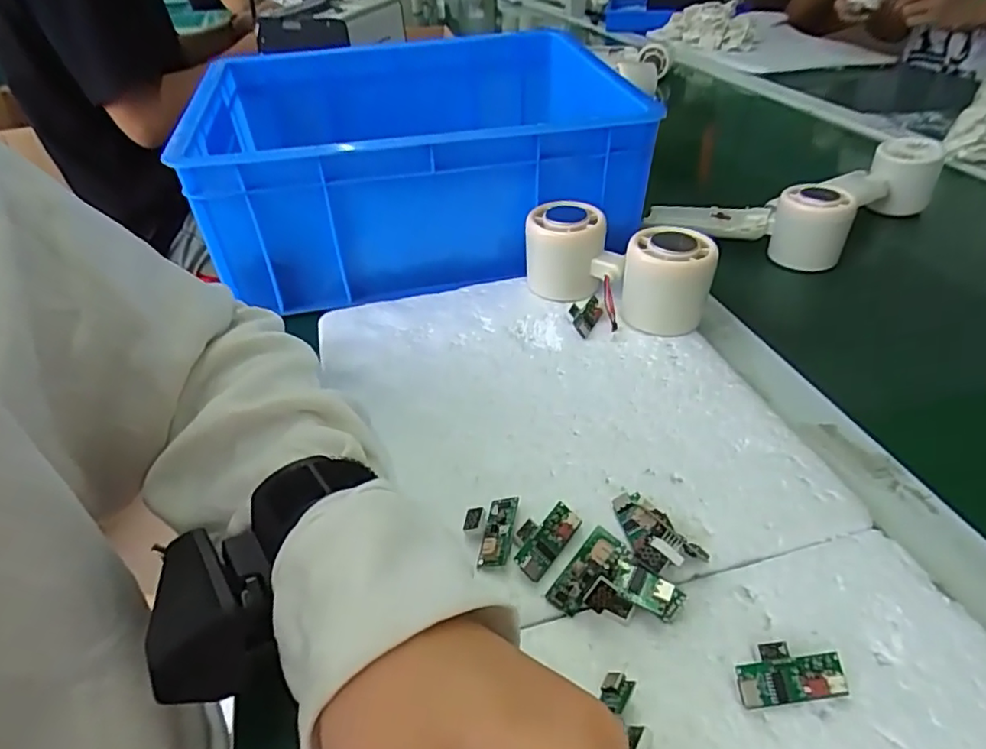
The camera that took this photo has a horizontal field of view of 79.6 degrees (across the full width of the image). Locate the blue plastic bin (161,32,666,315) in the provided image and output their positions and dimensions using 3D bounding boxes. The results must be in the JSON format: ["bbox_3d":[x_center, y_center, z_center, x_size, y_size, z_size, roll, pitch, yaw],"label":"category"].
[{"bbox_3d":[-0.064,-0.196,0.524,0.322,0.127,0.280,-8,39,-8],"label":"blue plastic bin"}]

